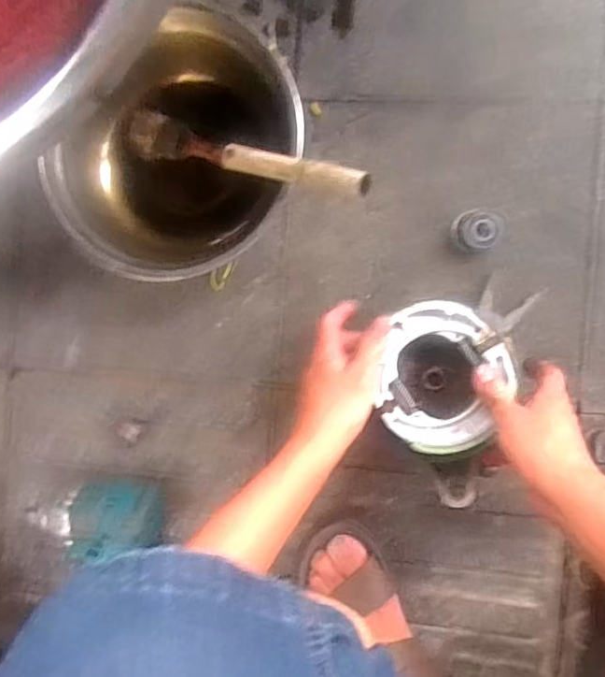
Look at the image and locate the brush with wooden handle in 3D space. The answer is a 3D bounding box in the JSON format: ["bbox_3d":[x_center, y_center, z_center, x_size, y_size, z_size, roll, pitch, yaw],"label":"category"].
[{"bbox_3d":[-0.062,-0.170,0.515,0.282,0.032,0.043,24,92,32],"label":"brush with wooden handle"}]

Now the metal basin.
[{"bbox_3d":[-0.123,-0.187,0.543,0.265,0.080,0.212,-44,86,7],"label":"metal basin"}]

